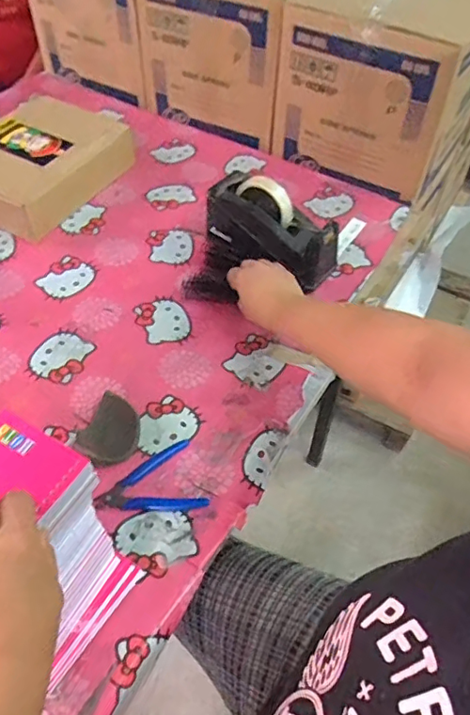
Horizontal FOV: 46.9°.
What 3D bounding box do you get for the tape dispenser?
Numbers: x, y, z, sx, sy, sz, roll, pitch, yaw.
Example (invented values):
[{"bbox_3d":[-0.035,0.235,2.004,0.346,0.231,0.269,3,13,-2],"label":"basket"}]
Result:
[{"bbox_3d":[0.053,-0.188,0.794,0.211,0.107,0.084,33,57,22],"label":"tape dispenser"}]

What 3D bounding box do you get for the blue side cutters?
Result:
[{"bbox_3d":[-0.097,0.141,0.605,0.114,0.008,0.085,-14,53,-13],"label":"blue side cutters"}]

